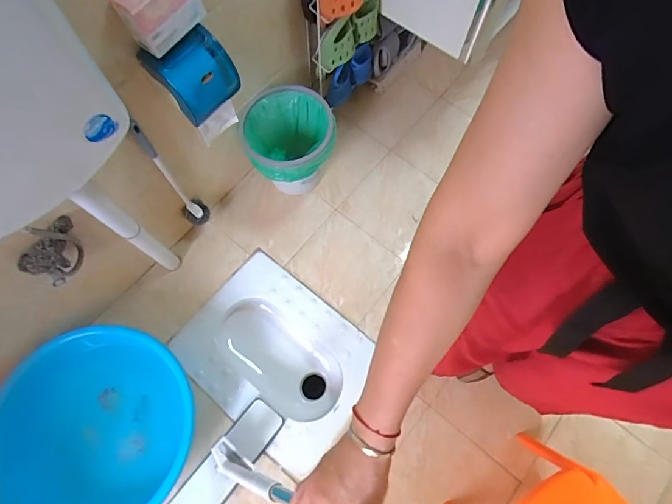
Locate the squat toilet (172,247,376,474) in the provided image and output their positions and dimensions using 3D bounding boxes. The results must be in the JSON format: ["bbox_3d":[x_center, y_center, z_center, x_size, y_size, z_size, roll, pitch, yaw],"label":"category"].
[{"bbox_3d":[-0.173,0.323,1.266,0.523,0.182,0.404,36,74,13],"label":"squat toilet"}]

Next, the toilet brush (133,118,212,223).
[{"bbox_3d":[-0.419,-0.178,1.077,0.072,0.414,0.059,-33,72,-11],"label":"toilet brush"}]

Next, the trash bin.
[{"bbox_3d":[-0.132,-0.311,1.243,0.243,0.253,0.243,0,69,1],"label":"trash bin"}]

